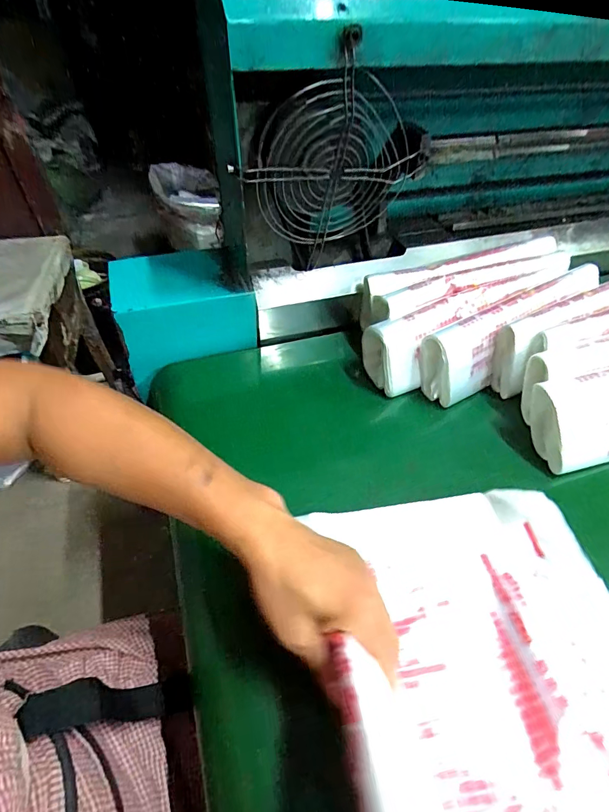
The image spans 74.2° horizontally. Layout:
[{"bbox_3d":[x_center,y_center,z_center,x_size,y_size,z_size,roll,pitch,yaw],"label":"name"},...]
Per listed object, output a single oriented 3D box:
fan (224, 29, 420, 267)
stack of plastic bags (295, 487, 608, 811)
[{"bbox_3d":[0.029,-0.273,0.441,0.182,0.170,0.064,-35,61,14],"label":"fan"},{"bbox_3d":[0.159,0.186,0.279,0.238,0.031,0.294,-6,47,-8],"label":"stack of plastic bags"}]

